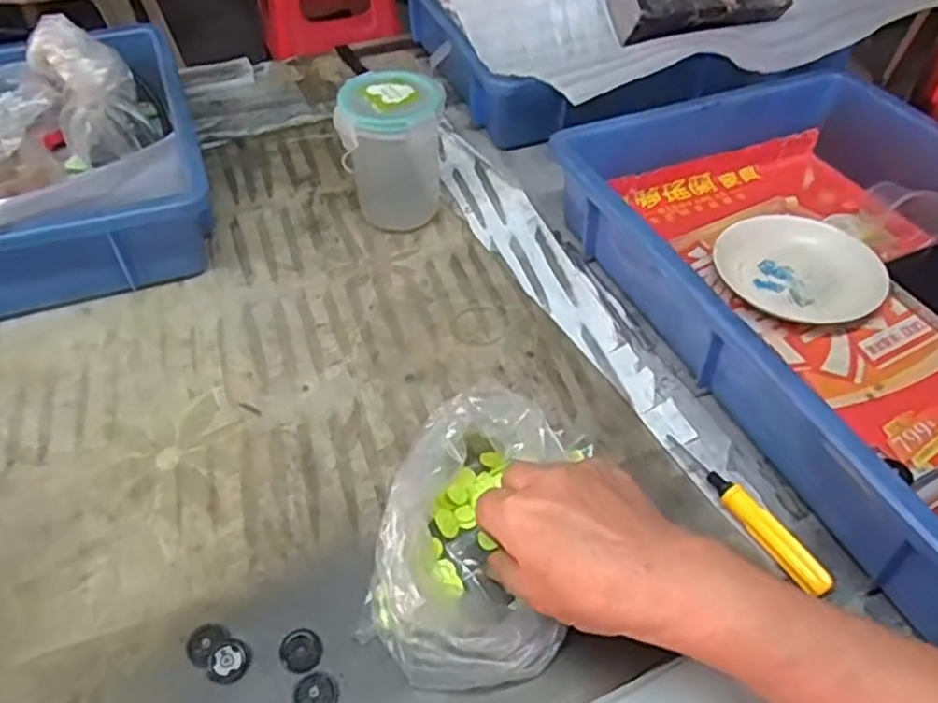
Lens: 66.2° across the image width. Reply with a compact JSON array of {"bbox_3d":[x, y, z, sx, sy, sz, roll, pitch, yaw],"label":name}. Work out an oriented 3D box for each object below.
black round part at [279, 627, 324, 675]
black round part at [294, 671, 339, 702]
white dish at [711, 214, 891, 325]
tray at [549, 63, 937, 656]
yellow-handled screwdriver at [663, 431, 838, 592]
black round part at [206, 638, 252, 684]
[{"bbox_3d":[-0.083,0.148,0.355,0.020,0.004,0.022,0,47,0],"label":"black round part"},{"bbox_3d":[-0.072,0.161,0.341,0.020,0.004,0.020,0,47,0],"label":"black round part"},{"bbox_3d":[0.251,-0.064,0.545,0.116,0.023,0.104,33,55,26],"label":"white dish"},{"bbox_3d":[0.276,-0.037,0.483,0.289,0.087,0.435,-17,50,-16],"label":"tray"},{"bbox_3d":[0.157,0.088,0.411,0.014,0.015,0.116,-21,51,-19],"label":"yellow-handled screwdriver"},{"bbox_3d":[-0.117,0.150,0.351,0.020,0.004,0.020,0,47,0],"label":"black round part"}]

